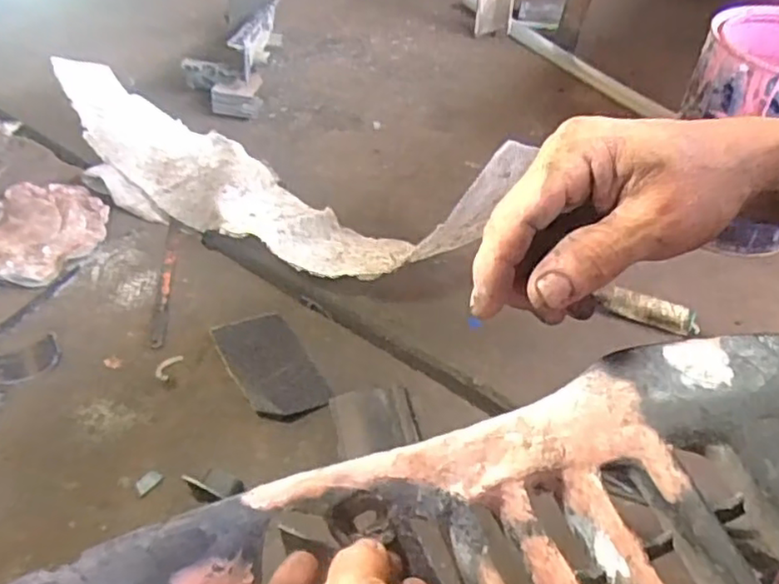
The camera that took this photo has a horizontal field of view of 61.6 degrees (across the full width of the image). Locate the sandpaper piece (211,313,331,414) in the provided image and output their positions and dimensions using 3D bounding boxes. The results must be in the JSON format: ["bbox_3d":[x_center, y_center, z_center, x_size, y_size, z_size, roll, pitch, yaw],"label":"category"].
[{"bbox_3d":[-0.107,0.064,0.584,0.066,0.017,0.117,-23,51,-22],"label":"sandpaper piece"}]

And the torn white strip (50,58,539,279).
[{"bbox_3d":[-0.155,-0.155,0.698,0.593,0.155,0.175,23,50,19],"label":"torn white strip"}]

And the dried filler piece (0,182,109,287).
[{"bbox_3d":[-0.384,-0.063,0.697,0.137,0.018,0.152,23,50,19],"label":"dried filler piece"}]

